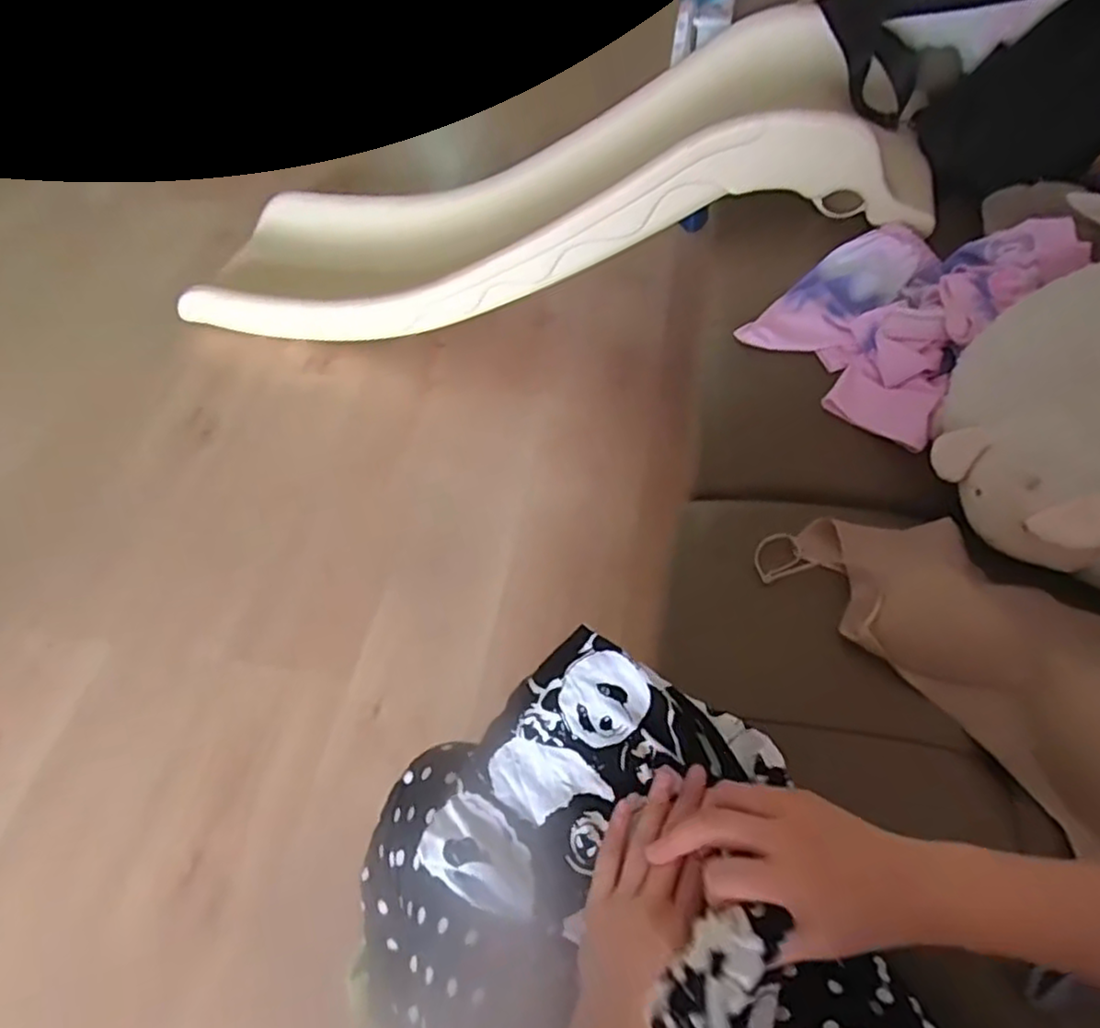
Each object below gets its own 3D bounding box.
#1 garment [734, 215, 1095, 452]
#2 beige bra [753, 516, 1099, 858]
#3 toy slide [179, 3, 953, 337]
[{"bbox_3d":[0.405,-0.253,0.810,0.299,0.114,0.250,-38,60,-21],"label":"garment"},{"bbox_3d":[0.381,0.104,0.606,0.173,0.056,0.350,-43,55,-3],"label":"beige bra"},{"bbox_3d":[-0.064,-0.548,1.283,1.317,0.205,0.396,-2,50,31],"label":"toy slide"}]

